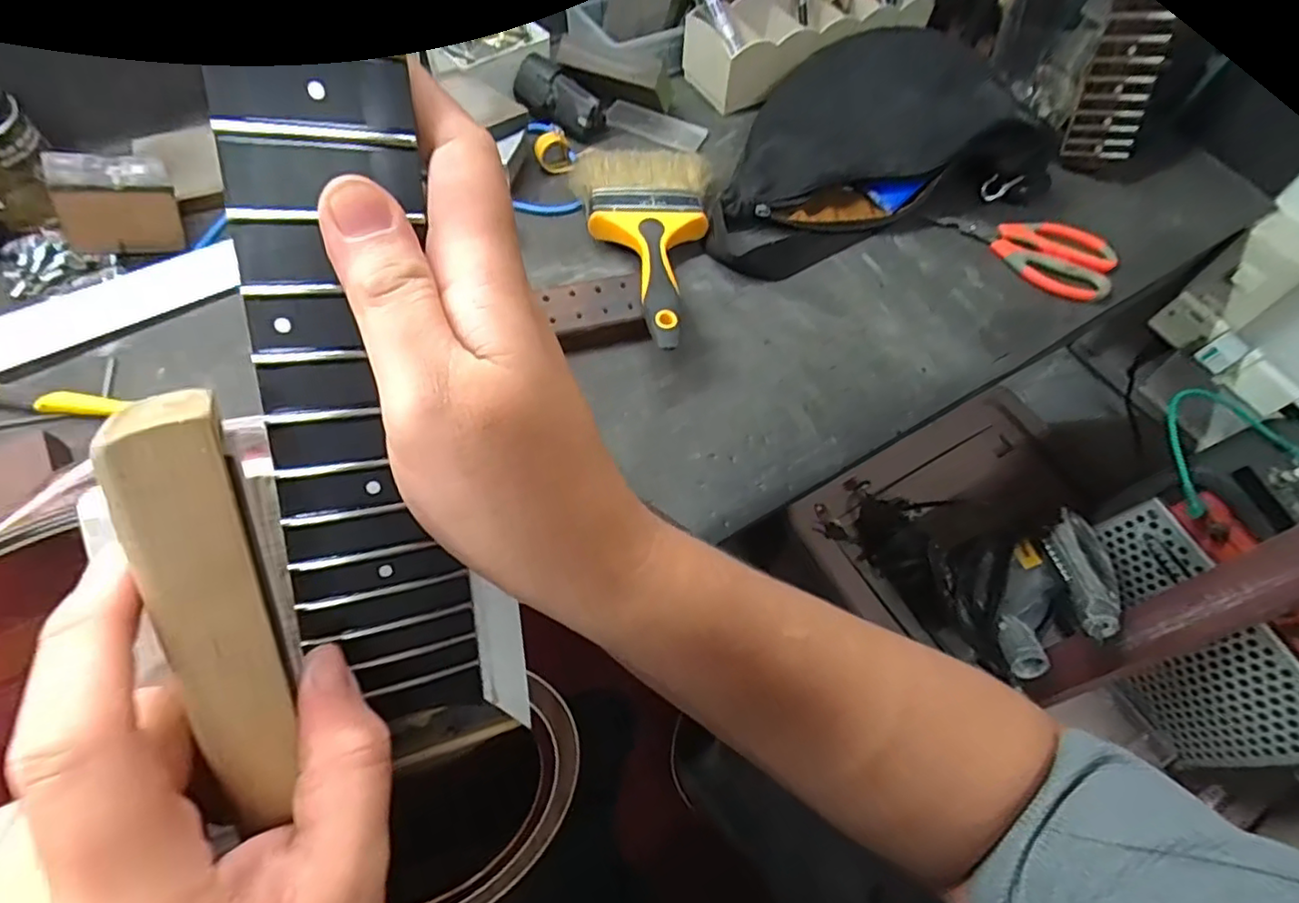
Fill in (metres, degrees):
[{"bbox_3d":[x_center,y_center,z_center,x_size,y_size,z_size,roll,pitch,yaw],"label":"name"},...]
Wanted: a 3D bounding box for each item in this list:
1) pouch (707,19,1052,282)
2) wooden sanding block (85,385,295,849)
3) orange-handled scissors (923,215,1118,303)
[{"bbox_3d":[0.185,-0.286,0.567,0.328,0.086,0.189,-21,63,-15],"label":"pouch"},{"bbox_3d":[-0.113,0.047,0.166,0.023,0.125,0.015,-3,20,-5],"label":"wooden sanding block"},{"bbox_3d":[0.345,-0.190,0.563,0.083,0.025,0.149,-35,68,-21],"label":"orange-handled scissors"}]

